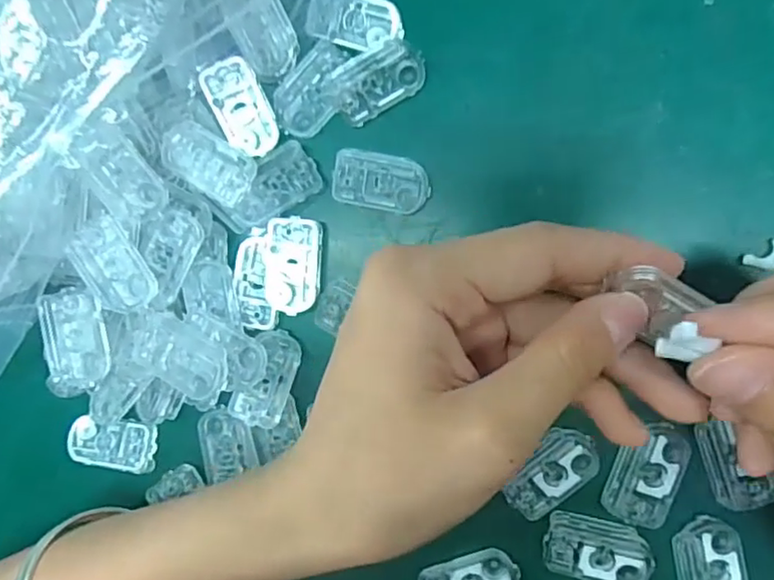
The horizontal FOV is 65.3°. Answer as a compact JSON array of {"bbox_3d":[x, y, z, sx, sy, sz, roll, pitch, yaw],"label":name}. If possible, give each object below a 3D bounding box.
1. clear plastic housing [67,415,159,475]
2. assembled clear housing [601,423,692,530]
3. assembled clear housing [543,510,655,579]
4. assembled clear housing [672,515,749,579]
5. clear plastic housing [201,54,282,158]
[{"bbox_3d":[-0.115,0.065,0.253,0.036,0.006,0.021,6,91,10],"label":"clear plastic housing"},{"bbox_3d":[0.093,0.066,0.215,0.023,0.004,0.037,22,94,9],"label":"assembled clear housing"},{"bbox_3d":[0.076,0.095,0.217,0.037,0.004,0.023,9,92,10],"label":"assembled clear housing"},{"bbox_3d":[0.115,0.099,0.211,0.022,0.004,0.037,-8,89,10],"label":"assembled clear housing"},{"bbox_3d":[-0.056,-0.070,0.231,0.018,0.012,0.035,-21,87,9],"label":"clear plastic housing"}]

